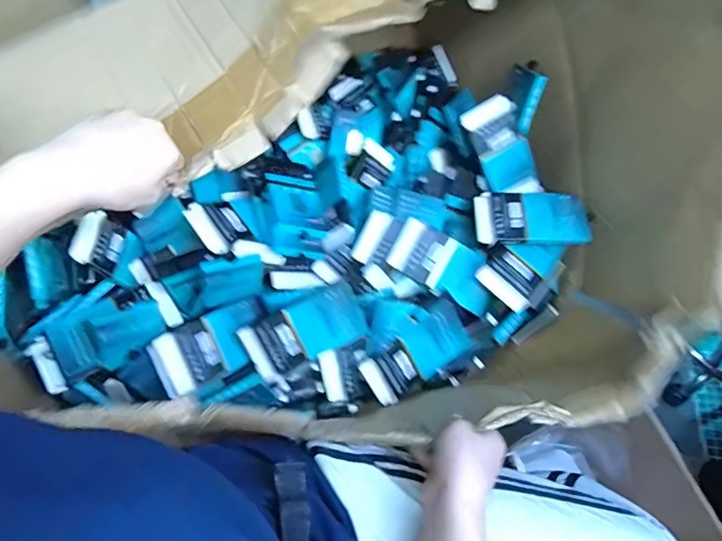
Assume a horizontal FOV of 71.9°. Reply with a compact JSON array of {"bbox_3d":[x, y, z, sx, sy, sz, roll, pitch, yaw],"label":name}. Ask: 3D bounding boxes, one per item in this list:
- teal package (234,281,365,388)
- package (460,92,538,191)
[{"bbox_3d":[-0.073,0.081,0.647,0.151,0.020,0.081,-23,99,-8],"label":"teal package"},{"bbox_3d":[0.208,-0.187,0.735,0.075,0.019,0.126,-29,104,0],"label":"package"}]

